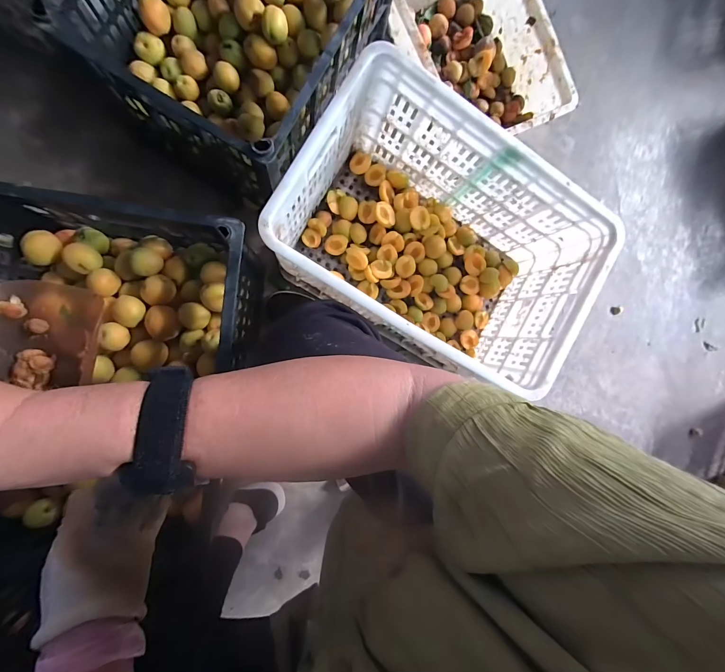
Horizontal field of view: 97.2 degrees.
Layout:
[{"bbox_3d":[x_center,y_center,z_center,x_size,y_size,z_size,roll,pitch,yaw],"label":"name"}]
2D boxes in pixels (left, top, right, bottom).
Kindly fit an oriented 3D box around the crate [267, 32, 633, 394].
[{"bbox_3d":[0.128,-0.162,0.632,0.511,0.285,0.348,31,85,-9],"label":"crate"}]

